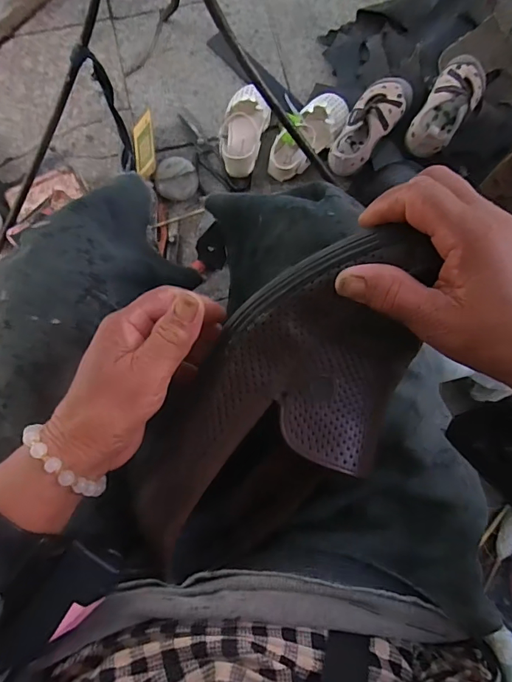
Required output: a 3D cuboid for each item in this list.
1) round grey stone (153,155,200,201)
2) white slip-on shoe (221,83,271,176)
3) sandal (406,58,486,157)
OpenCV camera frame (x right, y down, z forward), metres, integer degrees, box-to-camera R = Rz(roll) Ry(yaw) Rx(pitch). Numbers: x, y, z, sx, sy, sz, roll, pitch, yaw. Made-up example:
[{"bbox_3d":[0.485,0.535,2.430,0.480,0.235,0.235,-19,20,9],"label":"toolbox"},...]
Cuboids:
[{"bbox_3d":[-0.136,-0.280,0.783,0.070,0.035,0.071,0,80,-2],"label":"round grey stone"},{"bbox_3d":[-0.023,-0.359,0.784,0.077,0.059,0.159,12,80,0],"label":"white slip-on shoe"},{"bbox_3d":[0.312,-0.384,0.746,0.080,0.055,0.165,37,81,4],"label":"sandal"}]

